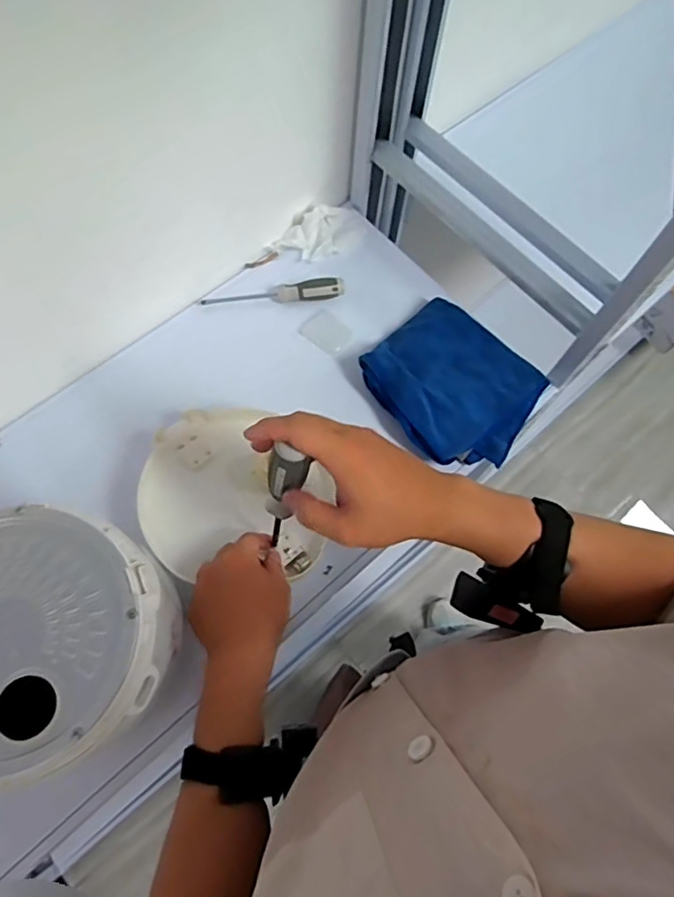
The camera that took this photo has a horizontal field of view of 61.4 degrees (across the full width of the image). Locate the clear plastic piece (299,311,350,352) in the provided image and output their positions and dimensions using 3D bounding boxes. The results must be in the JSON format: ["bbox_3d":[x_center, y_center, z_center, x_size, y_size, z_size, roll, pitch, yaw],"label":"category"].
[{"bbox_3d":[-0.013,-0.157,0.761,0.061,0.004,0.045,36,80,8],"label":"clear plastic piece"}]

